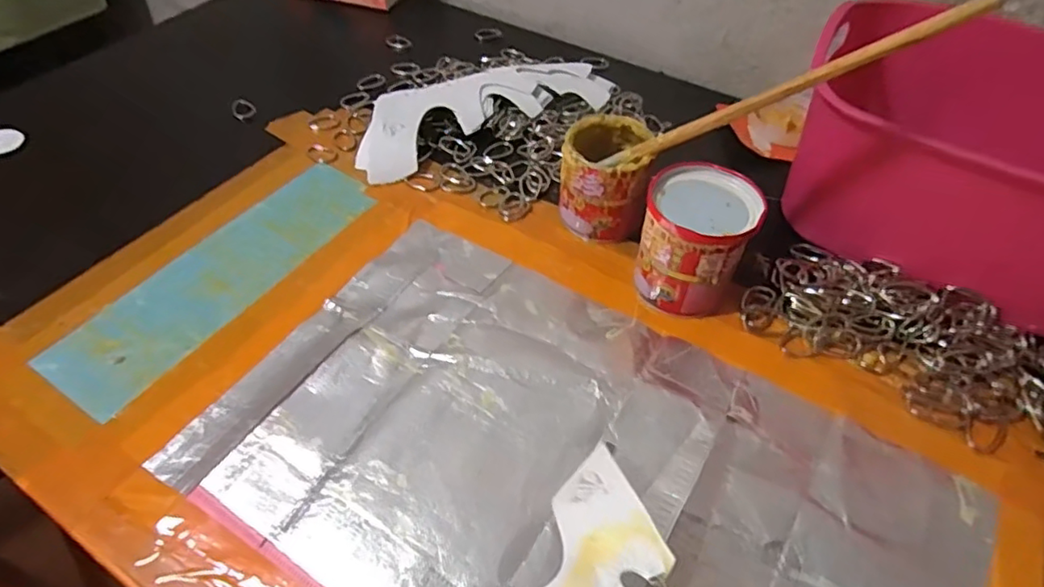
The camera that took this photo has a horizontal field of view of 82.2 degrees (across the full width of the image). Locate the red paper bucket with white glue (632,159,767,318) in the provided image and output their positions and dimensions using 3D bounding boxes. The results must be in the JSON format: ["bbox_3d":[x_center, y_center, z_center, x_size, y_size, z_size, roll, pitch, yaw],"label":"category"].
[{"bbox_3d":[0.111,-0.034,0.392,0.066,0.075,0.068,1,51,-1],"label":"red paper bucket with white glue"}]

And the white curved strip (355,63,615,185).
[{"bbox_3d":[-0.035,-0.163,0.526,0.233,0.030,0.080,-23,55,-19],"label":"white curved strip"}]

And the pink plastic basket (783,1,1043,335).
[{"bbox_3d":[0.336,-0.090,0.412,0.240,0.117,0.171,26,55,19],"label":"pink plastic basket"}]

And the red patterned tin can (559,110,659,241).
[{"bbox_3d":[0.058,-0.084,0.434,0.059,0.068,0.063,1,51,-1],"label":"red patterned tin can"}]

